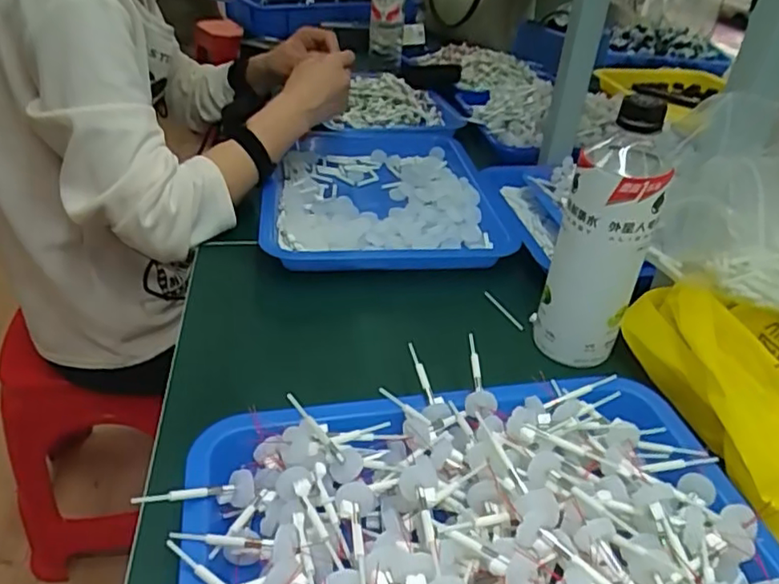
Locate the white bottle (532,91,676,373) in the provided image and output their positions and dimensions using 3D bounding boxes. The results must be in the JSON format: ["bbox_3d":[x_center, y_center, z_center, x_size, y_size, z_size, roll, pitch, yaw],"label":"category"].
[{"bbox_3d":[0.165,-0.042,0.472,0.065,0.200,0.063,17,37,17],"label":"white bottle"}]

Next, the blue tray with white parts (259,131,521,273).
[{"bbox_3d":[-0.013,-0.118,0.732,0.272,0.046,0.348,-2,35,-9],"label":"blue tray with white parts"}]

